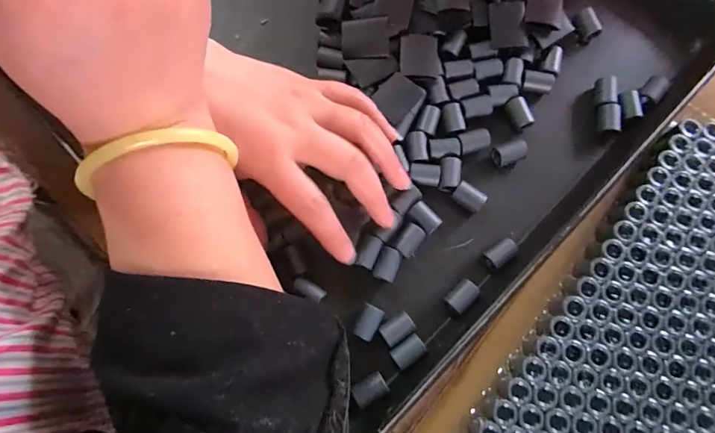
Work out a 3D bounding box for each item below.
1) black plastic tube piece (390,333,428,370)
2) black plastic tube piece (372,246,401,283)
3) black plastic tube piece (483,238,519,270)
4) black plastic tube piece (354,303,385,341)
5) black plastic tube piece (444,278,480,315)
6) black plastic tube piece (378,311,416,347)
[{"bbox_3d":[0.030,0.081,0.261,0.020,0.015,0.014,-36,79,-9],"label":"black plastic tube piece"},{"bbox_3d":[0.019,0.031,0.272,0.014,0.017,0.020,23,76,4],"label":"black plastic tube piece"},{"bbox_3d":[0.089,0.024,0.274,0.021,0.012,0.013,-35,79,-9],"label":"black plastic tube piece"},{"bbox_3d":[0.007,0.065,0.265,0.012,0.017,0.020,24,77,5],"label":"black plastic tube piece"},{"bbox_3d":[0.064,0.049,0.269,0.014,0.013,0.020,43,79,9],"label":"black plastic tube piece"},{"bbox_3d":[0.024,0.068,0.264,0.020,0.016,0.014,-37,80,-10],"label":"black plastic tube piece"}]

